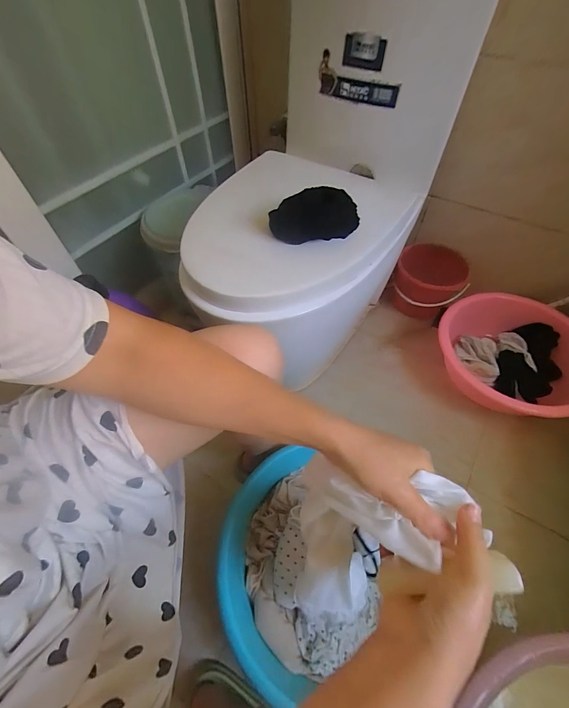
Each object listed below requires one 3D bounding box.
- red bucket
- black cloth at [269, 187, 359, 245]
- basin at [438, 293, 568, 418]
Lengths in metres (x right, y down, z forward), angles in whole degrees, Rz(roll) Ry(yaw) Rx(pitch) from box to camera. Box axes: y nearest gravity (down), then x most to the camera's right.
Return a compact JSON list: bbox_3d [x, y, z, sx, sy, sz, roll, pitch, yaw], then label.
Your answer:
[{"bbox_3d":[0.445,-0.228,0.989,0.192,0.188,0.192,0,55,0],"label":"red bucket"},{"bbox_3d":[0.053,-0.239,0.546,0.147,0.058,0.074,-11,55,-8],"label":"black cloth"},{"bbox_3d":[0.618,0.014,0.838,0.310,0.144,0.340,0,55,0],"label":"basin"}]

